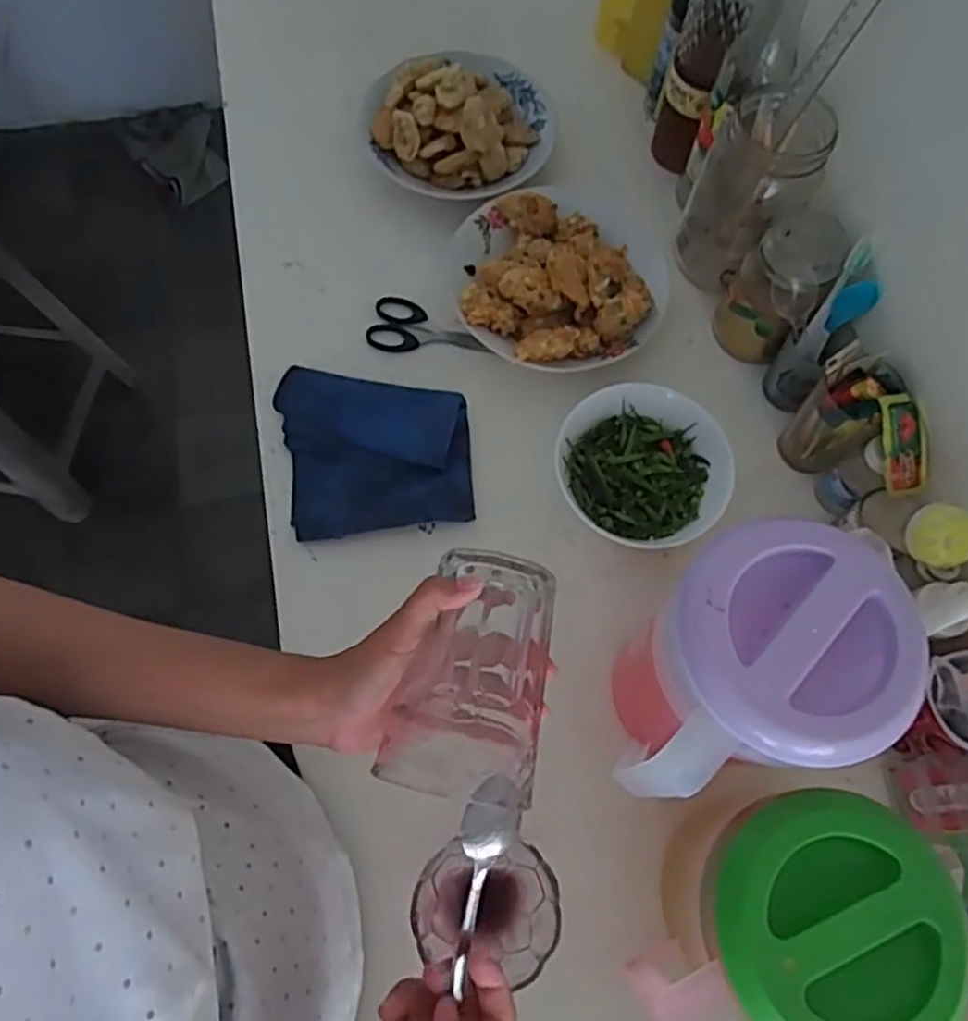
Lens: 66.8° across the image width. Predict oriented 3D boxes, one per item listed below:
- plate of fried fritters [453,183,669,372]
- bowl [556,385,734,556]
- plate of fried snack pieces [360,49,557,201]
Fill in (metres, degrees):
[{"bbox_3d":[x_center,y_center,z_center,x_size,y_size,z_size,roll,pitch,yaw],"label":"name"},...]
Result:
[{"bbox_3d":[0.073,-0.223,0.682,0.195,0.058,0.197,1,68,-2],"label":"plate of fried fritters"},{"bbox_3d":[0.135,-0.036,0.623,0.141,0.041,0.137,1,68,-2],"label":"bowl"},{"bbox_3d":[-0.023,-0.398,0.740,0.189,0.067,0.184,-4,68,-4],"label":"plate of fried snack pieces"}]

